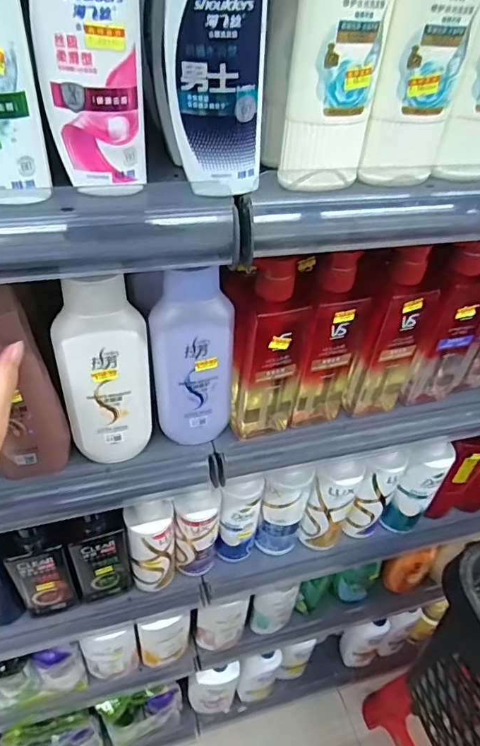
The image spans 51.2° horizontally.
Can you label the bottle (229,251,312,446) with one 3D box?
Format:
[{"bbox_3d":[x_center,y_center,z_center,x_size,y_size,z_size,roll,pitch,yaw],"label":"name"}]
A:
[{"bbox_3d":[0.032,-0.015,0.509,0.069,0.215,0.042,-11,47,-19],"label":"bottle"}]

